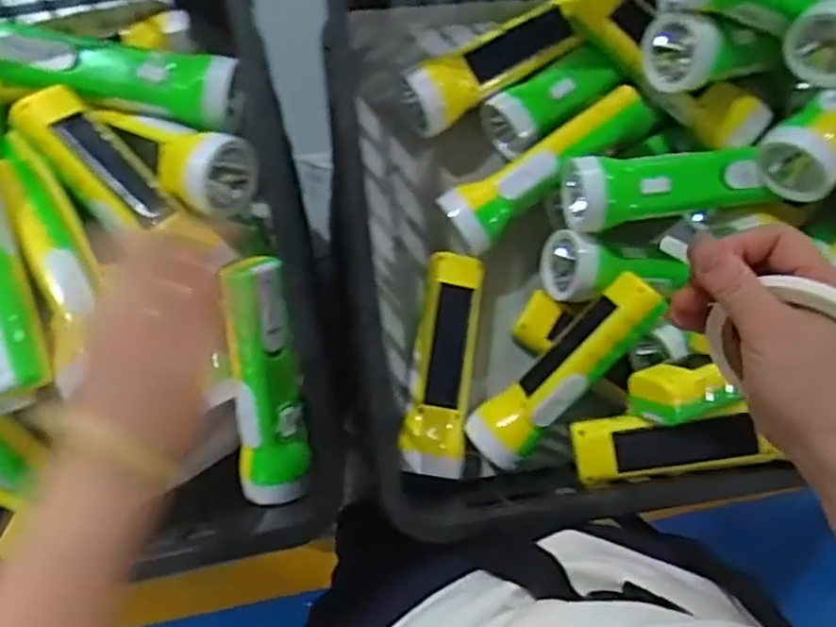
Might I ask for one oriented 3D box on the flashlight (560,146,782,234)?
[{"bbox_3d":[0.186,-0.095,0.543,0.151,0.049,0.051,-9,87,-7],"label":"flashlight"}]

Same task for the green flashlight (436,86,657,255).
[{"bbox_3d":[0.109,-0.114,0.559,0.188,0.043,0.049,-31,90,-8],"label":"green flashlight"}]

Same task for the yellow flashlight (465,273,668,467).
[{"bbox_3d":[0.108,0.043,0.534,0.041,0.040,0.166,44,97,-2],"label":"yellow flashlight"}]

